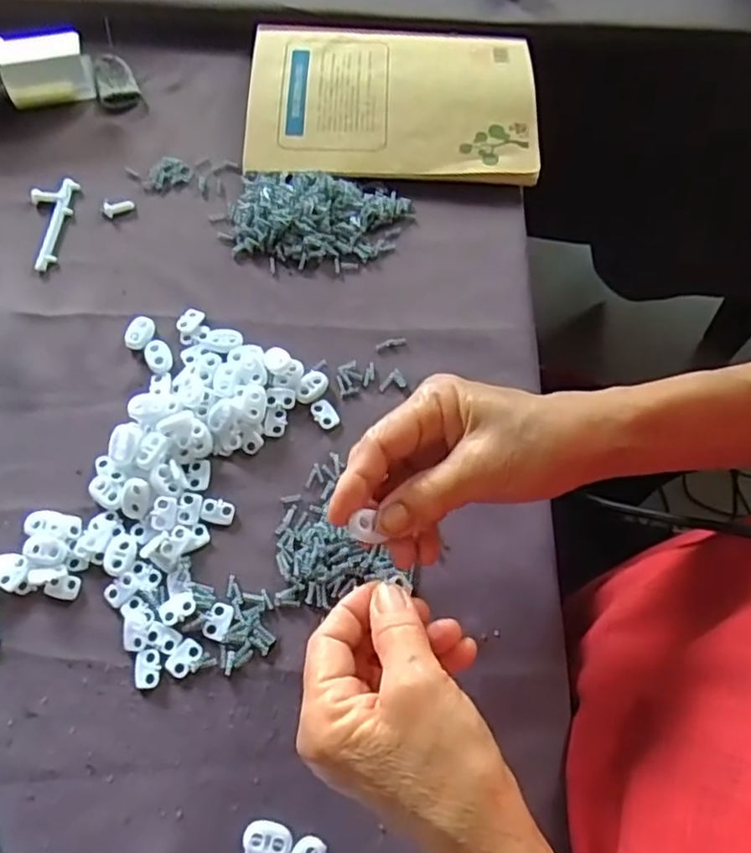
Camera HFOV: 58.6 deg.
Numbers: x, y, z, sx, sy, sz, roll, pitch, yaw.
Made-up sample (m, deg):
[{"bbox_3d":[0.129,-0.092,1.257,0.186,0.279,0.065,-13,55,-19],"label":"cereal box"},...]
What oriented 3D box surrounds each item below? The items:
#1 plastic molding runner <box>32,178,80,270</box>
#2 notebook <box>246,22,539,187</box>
[{"bbox_3d":[-0.223,-0.137,0.452,0.029,0.005,0.073,3,67,1],"label":"plastic molding runner"},{"bbox_3d":[0.011,-0.242,0.488,0.207,0.011,0.139,2,67,0],"label":"notebook"}]

